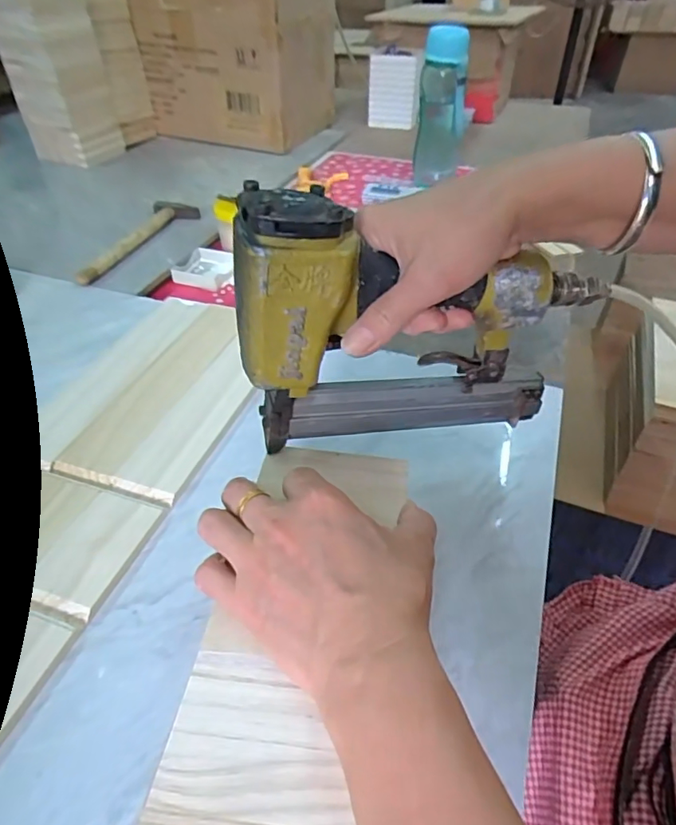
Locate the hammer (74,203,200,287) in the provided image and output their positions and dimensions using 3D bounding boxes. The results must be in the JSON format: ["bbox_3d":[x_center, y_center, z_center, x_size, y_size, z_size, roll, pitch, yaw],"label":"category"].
[{"bbox_3d":[-0.275,-0.250,0.749,0.072,0.018,0.259,6,43,6],"label":"hammer"}]

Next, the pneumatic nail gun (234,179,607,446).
[{"bbox_3d":[0.056,-0.050,0.325,0.227,0.163,0.046,-4,42,-10],"label":"pneumatic nail gun"}]

